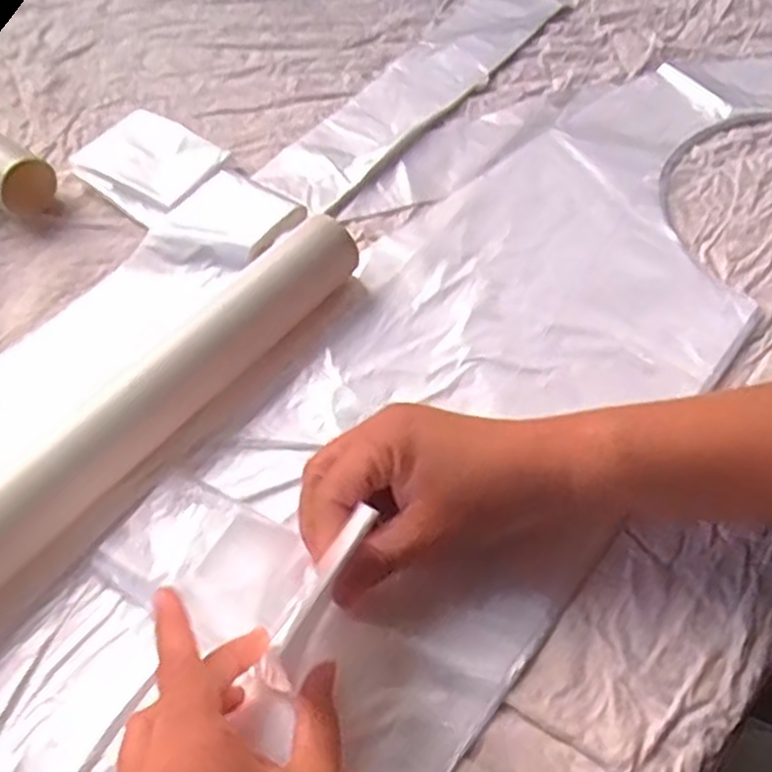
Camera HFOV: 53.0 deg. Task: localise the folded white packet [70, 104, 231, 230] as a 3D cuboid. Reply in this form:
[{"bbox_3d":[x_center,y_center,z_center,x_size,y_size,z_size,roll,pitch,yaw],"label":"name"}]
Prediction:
[{"bbox_3d":[-0.156,-0.145,0.508,0.088,0.014,0.073,33,62,21],"label":"folded white packet"}]

